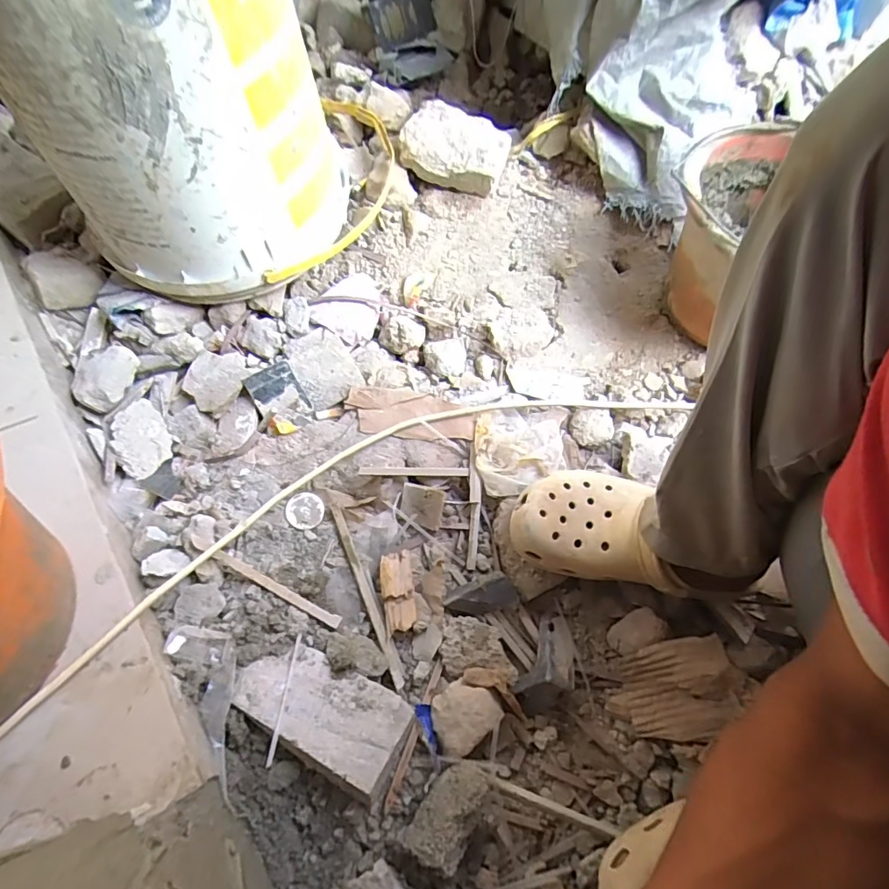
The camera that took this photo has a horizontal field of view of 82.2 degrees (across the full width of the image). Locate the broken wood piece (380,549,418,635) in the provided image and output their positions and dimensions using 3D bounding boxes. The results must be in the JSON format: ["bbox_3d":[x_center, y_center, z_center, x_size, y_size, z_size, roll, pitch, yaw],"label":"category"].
[{"bbox_3d":[-0.046,0.144,0.501,0.030,0.014,0.074,-5,64,-11],"label":"broken wood piece"}]

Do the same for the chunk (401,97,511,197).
[{"bbox_3d":[0.012,-0.387,0.676,0.138,0.066,0.106,18,67,4],"label":"chunk"}]

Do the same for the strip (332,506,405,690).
[{"bbox_3d":[-0.077,0.145,0.501,0.012,0.007,0.181,-18,67,-17],"label":"strip"}]

